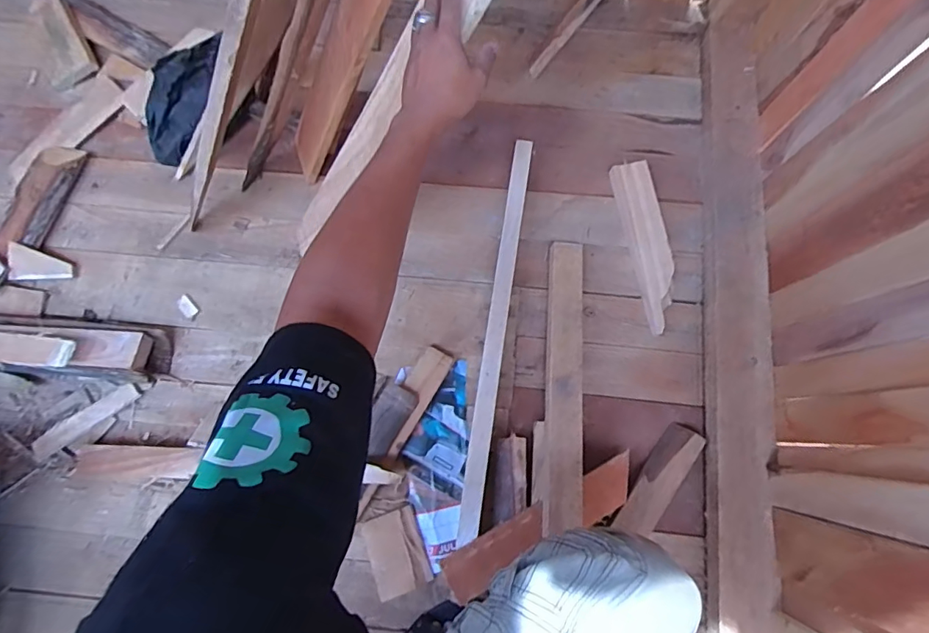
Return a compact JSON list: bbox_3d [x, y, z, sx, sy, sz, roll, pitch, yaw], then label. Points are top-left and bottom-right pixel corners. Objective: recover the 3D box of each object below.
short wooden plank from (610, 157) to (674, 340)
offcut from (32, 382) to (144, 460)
[{"bbox_3d":[0.315,-0.125,0.884,0.063,0.033,0.297,-7,77,-1],"label":"short wooden plank"},{"bbox_3d":[-0.616,0.168,0.834,0.182,0.010,0.035,-35,84,-6],"label":"offcut"}]

